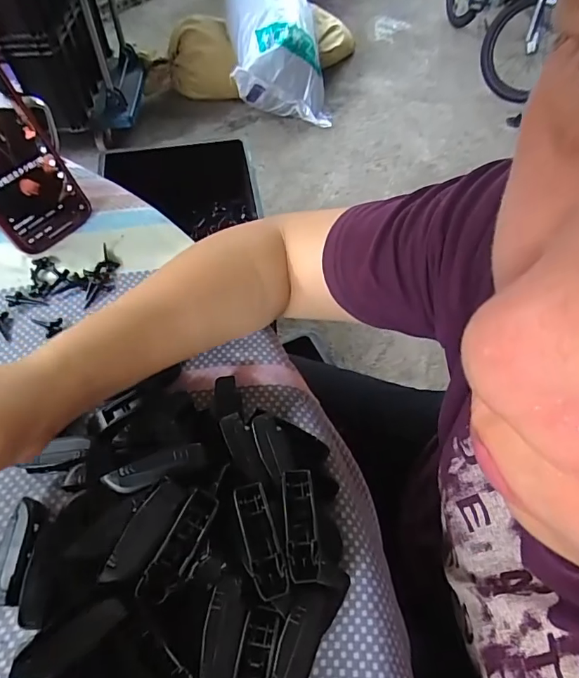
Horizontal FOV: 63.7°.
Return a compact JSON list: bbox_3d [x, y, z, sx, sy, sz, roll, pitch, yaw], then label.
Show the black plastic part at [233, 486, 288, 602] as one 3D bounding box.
[{"bbox_3d":[-0.015,0.100,0.237,0.016,0.009,0.056,-14,57,-10],"label":"black plastic part"}]

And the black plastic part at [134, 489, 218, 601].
[{"bbox_3d":[-0.055,0.103,0.230,0.013,0.012,0.055,26,74,16],"label":"black plastic part"}]

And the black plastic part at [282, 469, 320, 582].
[{"bbox_3d":[0.005,0.095,0.242,0.016,0.009,0.054,-4,55,-3],"label":"black plastic part"}]

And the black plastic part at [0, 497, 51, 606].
[{"bbox_3d":[-0.153,0.119,0.264,0.016,0.019,0.055,-1,55,-2],"label":"black plastic part"}]

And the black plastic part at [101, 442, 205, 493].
[{"bbox_3d":[-0.072,0.069,0.250,0.052,0.009,0.012,-19,58,-13],"label":"black plastic part"}]

